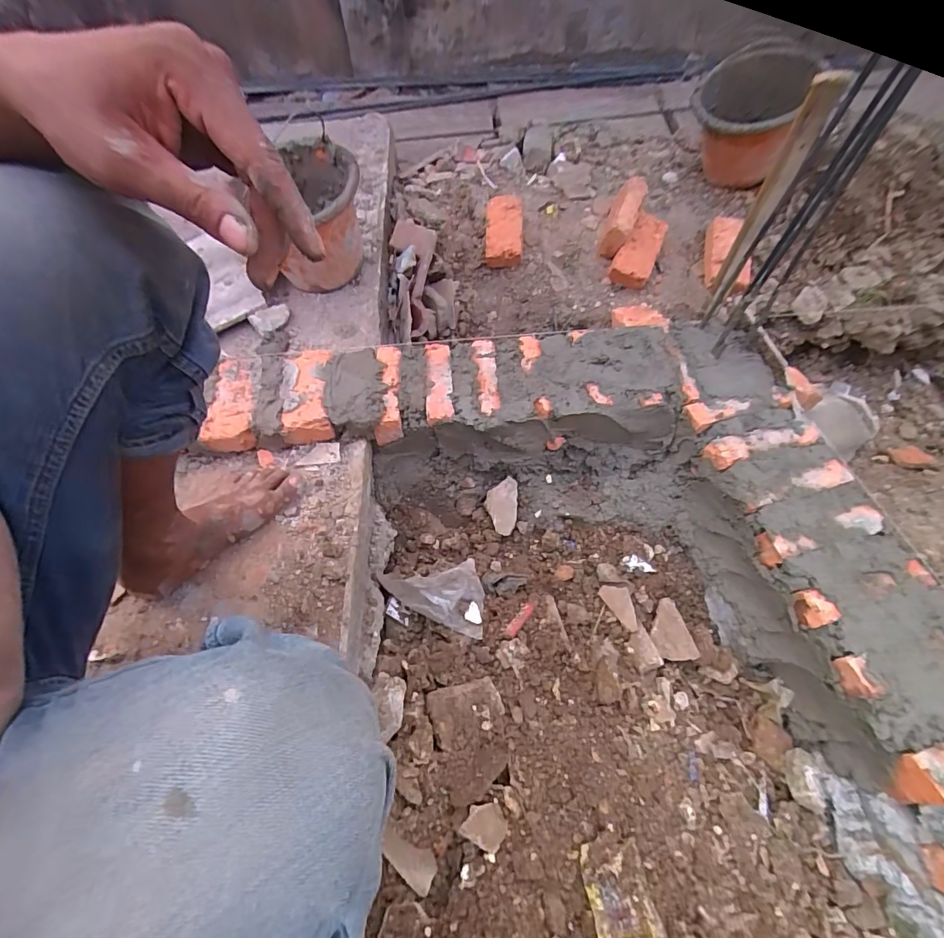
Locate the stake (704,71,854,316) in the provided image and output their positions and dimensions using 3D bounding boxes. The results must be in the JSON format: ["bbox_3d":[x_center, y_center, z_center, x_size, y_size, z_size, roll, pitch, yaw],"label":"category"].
[{"bbox_3d":[0.386,-0.342,0.600,0.031,0.295,0.029,22,63,14],"label":"stake"}]

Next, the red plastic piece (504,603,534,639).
[{"bbox_3d":[0.070,0.217,0.650,0.018,0.008,0.062,17,47,42],"label":"red plastic piece"}]

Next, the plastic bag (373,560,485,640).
[{"bbox_3d":[-0.059,0.188,0.641,0.147,0.047,0.100,-6,60,-2],"label":"plastic bag"}]

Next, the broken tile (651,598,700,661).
[{"bbox_3d":[0.281,0.232,0.643,0.049,0.007,0.082,-23,59,12],"label":"broken tile"}]

